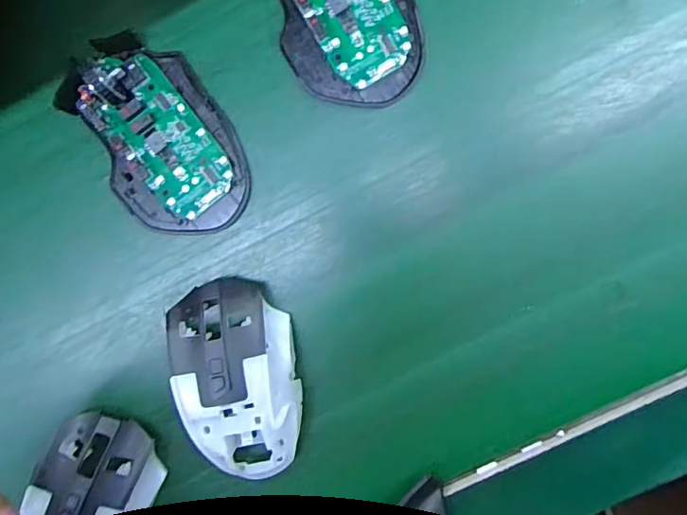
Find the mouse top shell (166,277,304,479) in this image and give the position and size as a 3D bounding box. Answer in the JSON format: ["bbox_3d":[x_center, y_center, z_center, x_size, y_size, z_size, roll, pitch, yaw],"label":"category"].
[{"bbox_3d":[-0.057,0.071,0.305,0.060,0.043,0.114,-13,97,1],"label":"mouse top shell"}]

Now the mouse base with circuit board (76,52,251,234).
[{"bbox_3d":[-0.100,-0.060,0.295,0.070,0.029,0.102,-29,96,3],"label":"mouse base with circuit board"}]

